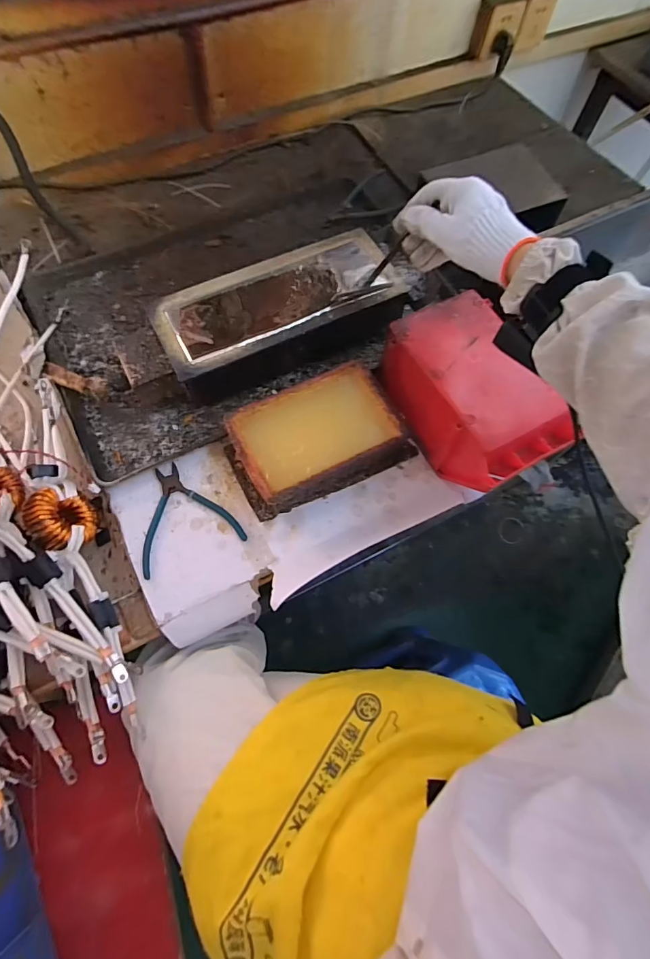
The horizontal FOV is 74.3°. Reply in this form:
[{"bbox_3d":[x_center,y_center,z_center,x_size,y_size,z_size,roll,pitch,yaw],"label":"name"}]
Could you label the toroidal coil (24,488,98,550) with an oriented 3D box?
[{"bbox_3d":[-0.310,0.052,0.507,0.056,0.062,0.067,-22,70,-11],"label":"toroidal coil"}]

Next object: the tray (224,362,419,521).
[{"bbox_3d":[-0.010,-0.054,0.557,0.224,0.067,0.138,-26,71,-12],"label":"tray"}]

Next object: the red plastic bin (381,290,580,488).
[{"bbox_3d":[0.182,-0.111,0.537,0.133,0.117,0.229,-26,71,-12],"label":"red plastic bin"}]

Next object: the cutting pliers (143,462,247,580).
[{"bbox_3d":[-0.182,0.040,0.544,0.125,0.007,0.132,-21,70,-11],"label":"cutting pliers"}]

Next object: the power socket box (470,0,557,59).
[{"bbox_3d":[0.403,-0.966,0.909,0.176,0.086,0.050,-20,70,-10],"label":"power socket box"}]

